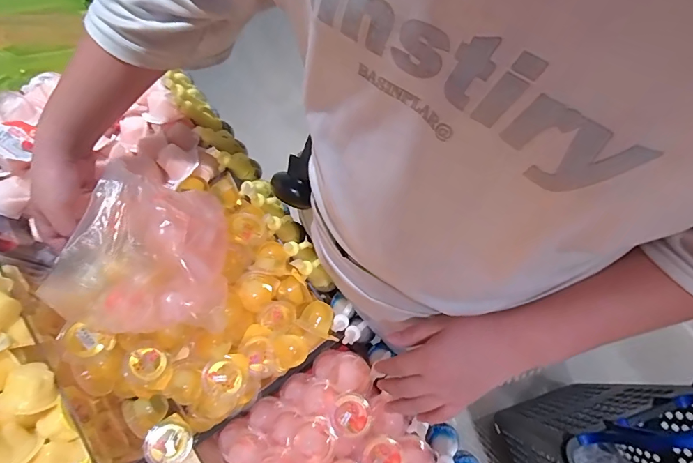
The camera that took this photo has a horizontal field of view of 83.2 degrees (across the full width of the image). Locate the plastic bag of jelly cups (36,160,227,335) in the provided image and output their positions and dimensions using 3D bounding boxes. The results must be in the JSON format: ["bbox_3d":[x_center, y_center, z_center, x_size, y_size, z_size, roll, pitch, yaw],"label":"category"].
[{"bbox_3d":[-0.228,0.024,0.457,0.196,0.074,0.189,12,75,3],"label":"plastic bag of jelly cups"}]

